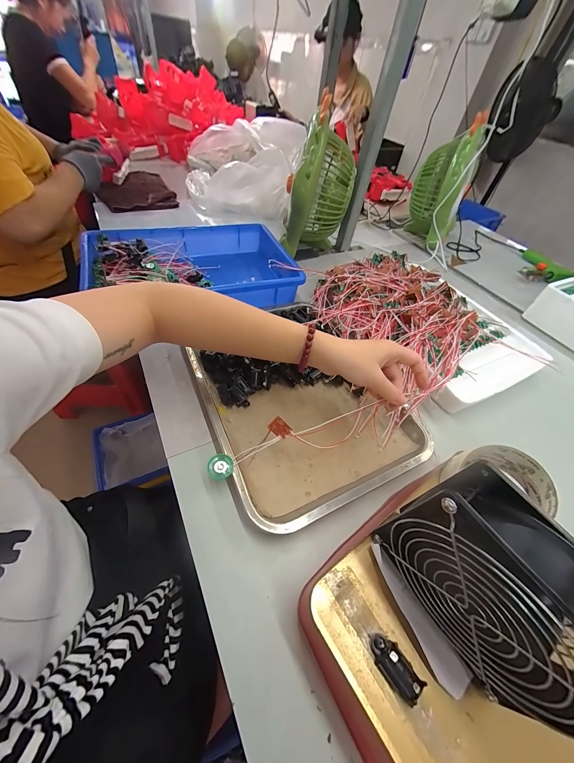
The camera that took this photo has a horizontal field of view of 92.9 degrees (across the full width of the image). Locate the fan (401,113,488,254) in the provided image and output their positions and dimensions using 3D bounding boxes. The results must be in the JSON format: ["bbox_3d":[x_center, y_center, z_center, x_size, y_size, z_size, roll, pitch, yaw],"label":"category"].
[{"bbox_3d":[0.423,-0.510,0.756,0.150,0.264,0.182,24,51,12],"label":"fan"}]

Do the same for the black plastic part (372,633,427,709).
[{"bbox_3d":[0.073,0.192,0.183,0.017,0.014,0.034,-32,61,-29],"label":"black plastic part"}]

